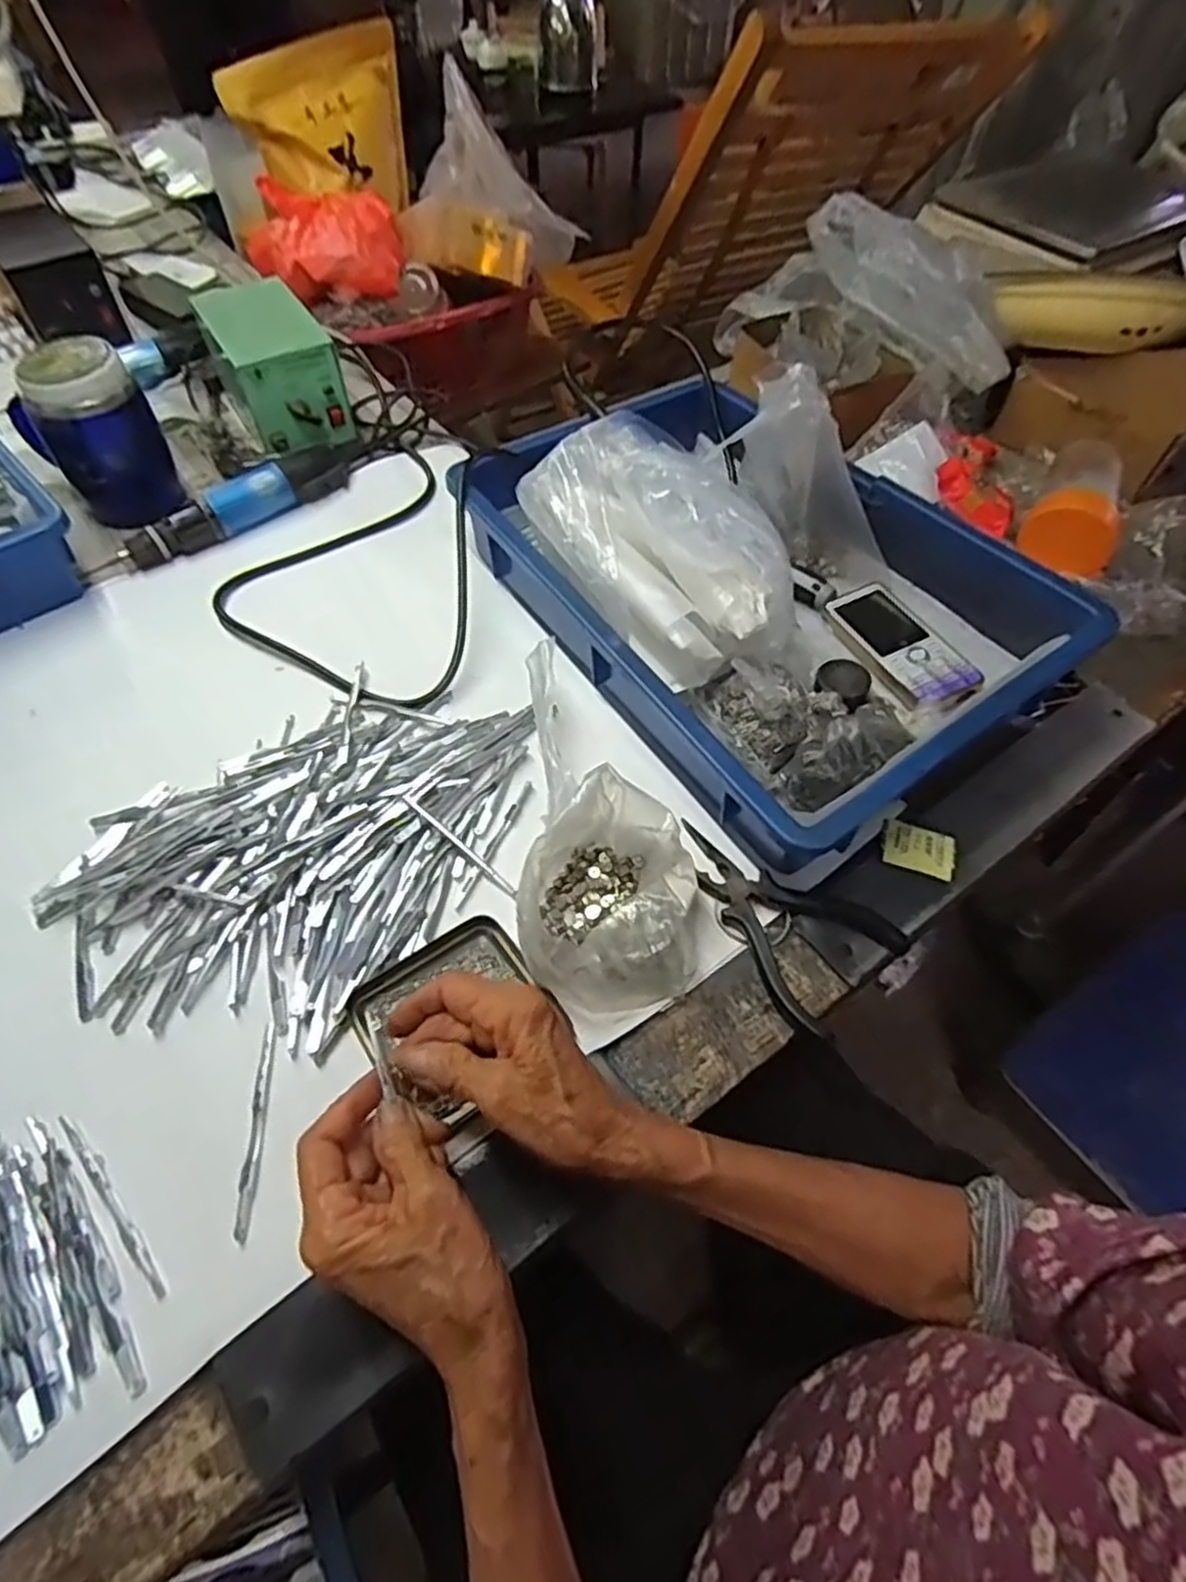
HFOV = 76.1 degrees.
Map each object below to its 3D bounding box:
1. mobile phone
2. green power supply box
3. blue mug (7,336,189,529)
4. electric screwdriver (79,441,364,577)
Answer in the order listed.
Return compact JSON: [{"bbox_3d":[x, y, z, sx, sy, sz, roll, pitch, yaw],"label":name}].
[{"bbox_3d":[0.228,-0.110,0.558,0.062,0.012,0.131,-14,56,-11],"label":"mobile phone"},{"bbox_3d":[-0.306,-0.402,0.733,0.096,0.101,0.132,-27,59,-19],"label":"green power supply box"},{"bbox_3d":[-0.428,-0.310,0.648,0.106,0.130,0.086,35,61,21],"label":"blue mug"},{"bbox_3d":[-0.316,-0.254,0.670,0.265,0.041,0.037,-31,61,-21],"label":"electric screwdriver"}]

